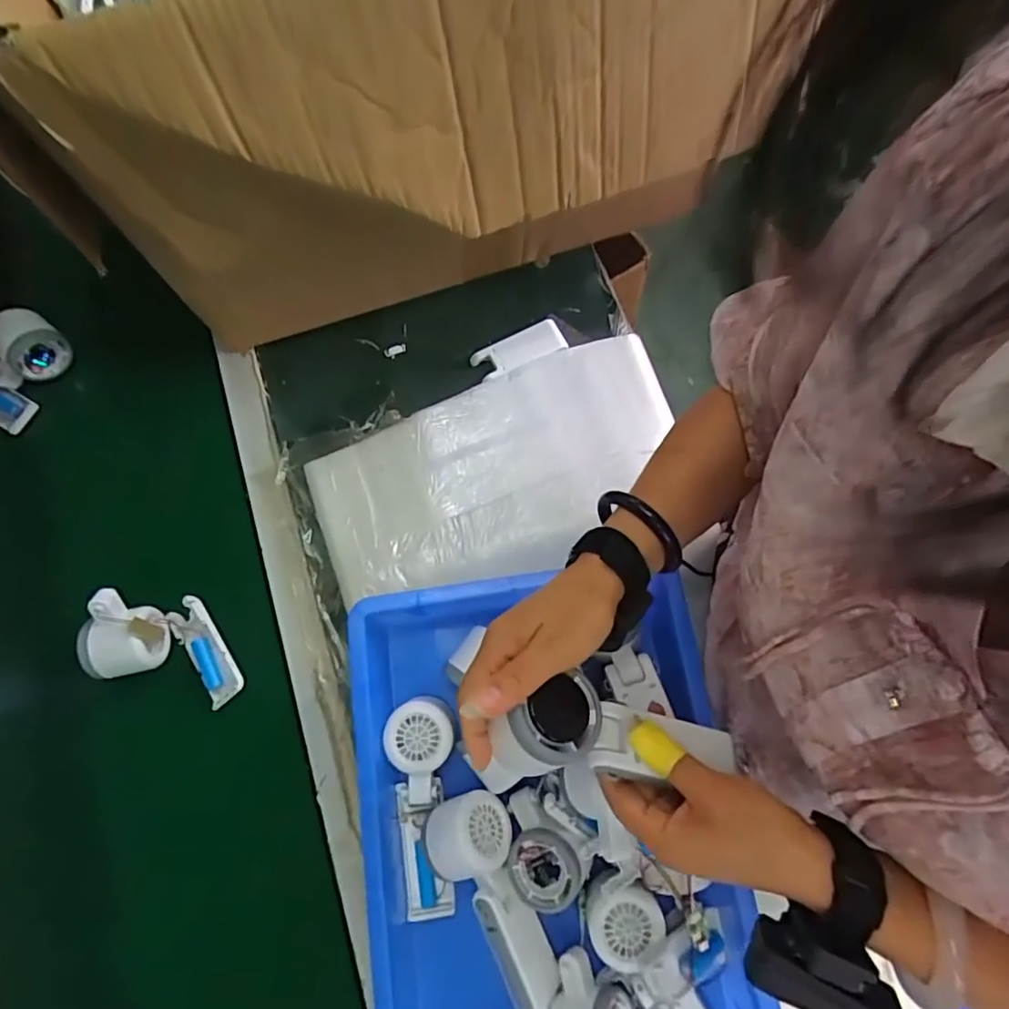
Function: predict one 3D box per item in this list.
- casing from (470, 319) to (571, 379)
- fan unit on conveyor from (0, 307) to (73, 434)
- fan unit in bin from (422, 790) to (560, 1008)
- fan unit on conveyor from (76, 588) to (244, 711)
[{"bbox_3d":[0.016,-0.172,0.636,0.101,0.010,0.042,-28,76,-6],"label":"casing"},{"bbox_3d":[-0.540,-0.154,0.613,0.103,0.053,0.119,29,78,9],"label":"fan unit on conveyor"},{"bbox_3d":[-0.012,0.319,0.454,0.070,0.048,0.164,-18,75,-3],"label":"fan unit in bin"},{"bbox_3d":[-0.311,0.128,0.525,0.142,0.063,0.085,16,76,6],"label":"fan unit on conveyor"}]

